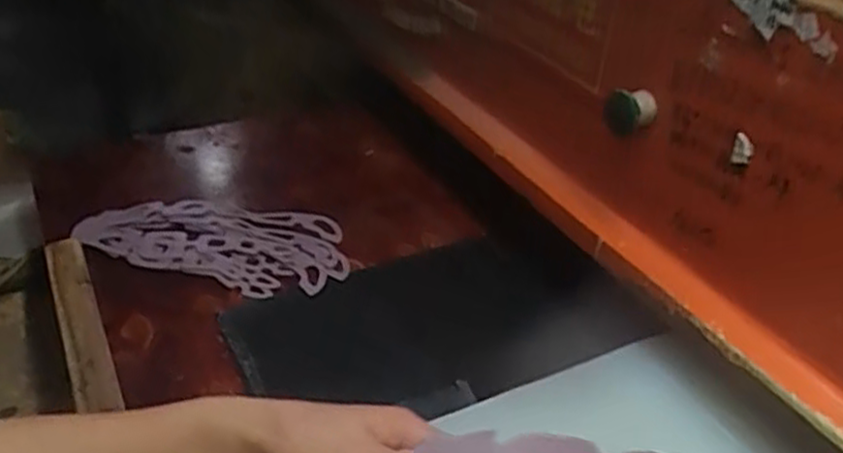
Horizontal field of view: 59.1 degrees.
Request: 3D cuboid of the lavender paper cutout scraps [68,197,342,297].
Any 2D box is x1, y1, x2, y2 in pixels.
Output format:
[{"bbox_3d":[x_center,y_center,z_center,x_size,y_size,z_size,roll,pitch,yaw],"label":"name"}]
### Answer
[{"bbox_3d":[-0.215,0.011,0.793,0.280,0.015,0.132,12,37,5],"label":"lavender paper cutout scraps"}]

